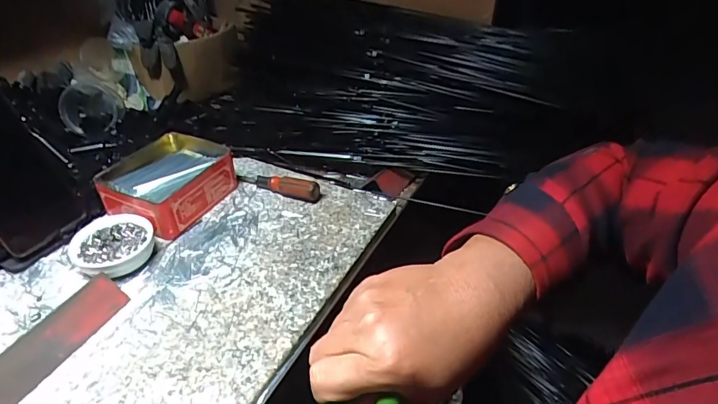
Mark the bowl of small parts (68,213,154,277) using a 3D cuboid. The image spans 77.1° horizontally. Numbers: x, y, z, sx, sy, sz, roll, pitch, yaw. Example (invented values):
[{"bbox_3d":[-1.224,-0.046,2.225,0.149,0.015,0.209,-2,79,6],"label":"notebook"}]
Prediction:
[{"bbox_3d":[-0.239,0.044,0.440,0.071,0.025,0.075,1,38,0],"label":"bowl of small parts"}]

